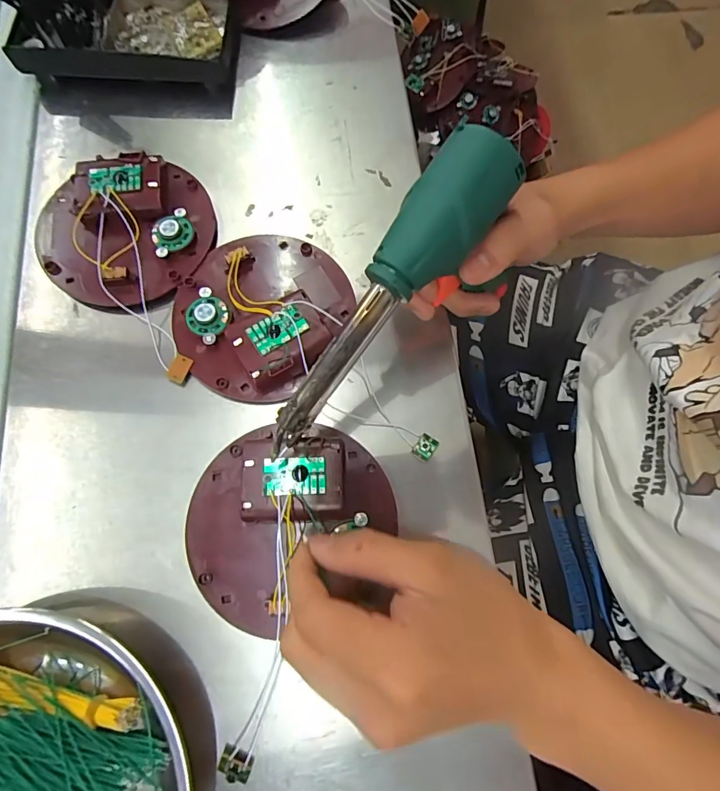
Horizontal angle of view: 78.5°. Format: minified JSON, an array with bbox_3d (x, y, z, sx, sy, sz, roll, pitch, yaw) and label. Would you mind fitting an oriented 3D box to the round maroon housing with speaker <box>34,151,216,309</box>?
[{"bbox_3d":[-0.166,-0.119,0.309,0.117,0.023,0.114,0,74,-1],"label":"round maroon housing with speaker"}]

